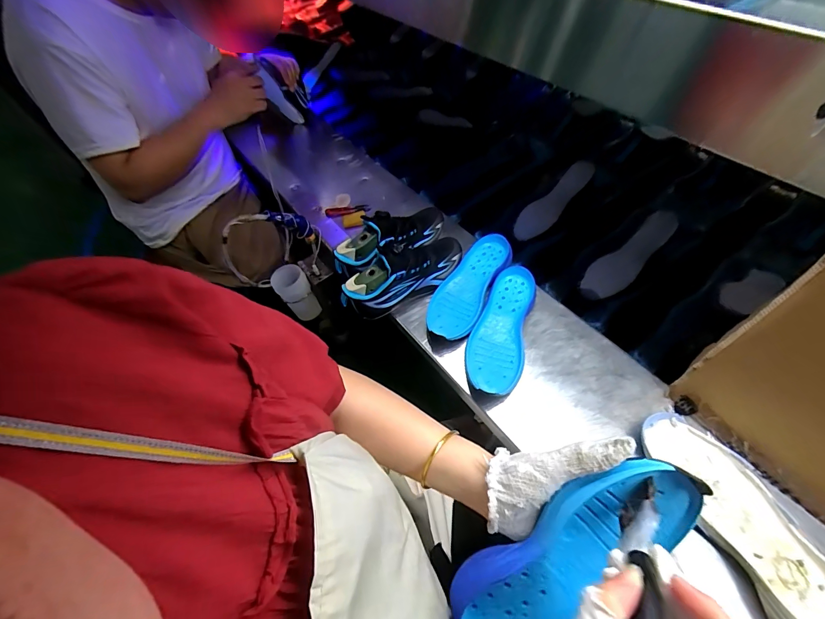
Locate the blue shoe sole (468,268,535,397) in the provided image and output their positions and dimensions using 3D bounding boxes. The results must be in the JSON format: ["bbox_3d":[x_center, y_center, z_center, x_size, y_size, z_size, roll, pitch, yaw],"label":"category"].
[{"bbox_3d":[0.148,0.027,0.594,0.085,0.030,0.231,17,57,7],"label":"blue shoe sole"}]

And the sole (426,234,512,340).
[{"bbox_3d":[0.101,-0.048,0.637,0.087,0.028,0.228,27,59,14],"label":"sole"}]

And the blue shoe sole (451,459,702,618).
[{"bbox_3d":[0.129,0.207,0.293,0.084,0.035,0.225,40,104,-4],"label":"blue shoe sole"}]

